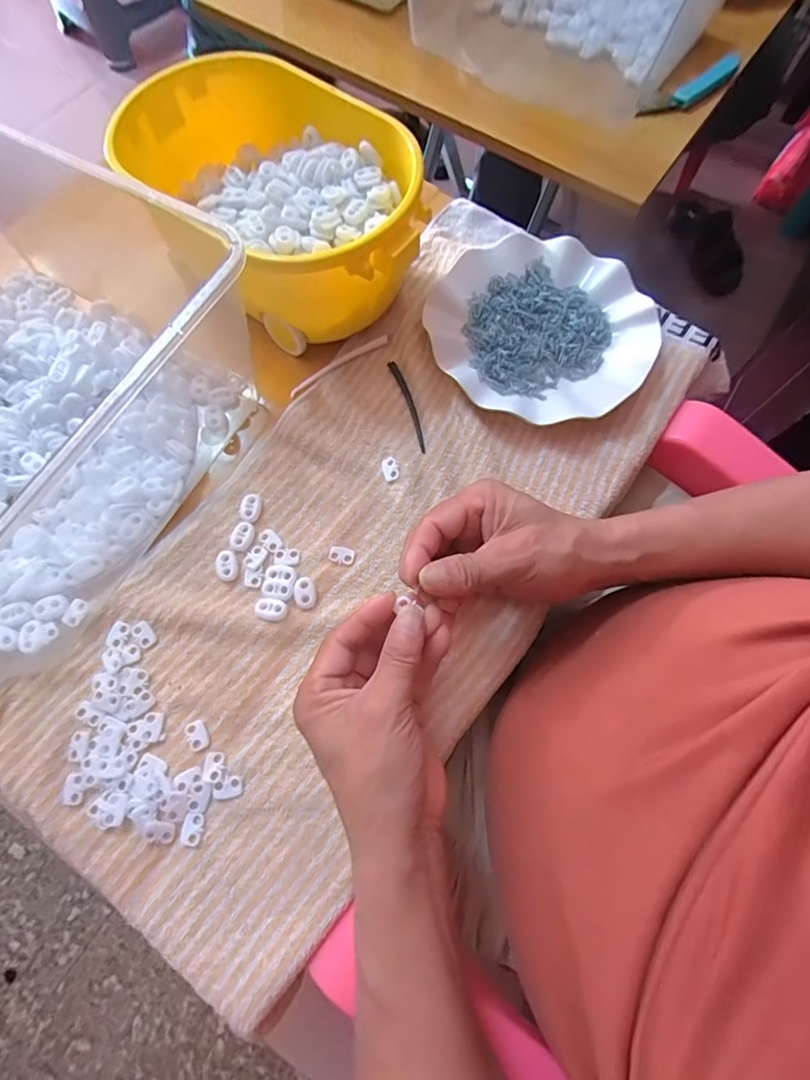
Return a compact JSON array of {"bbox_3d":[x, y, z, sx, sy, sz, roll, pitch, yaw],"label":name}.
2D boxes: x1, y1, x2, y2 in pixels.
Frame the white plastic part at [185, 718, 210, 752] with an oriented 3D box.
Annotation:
[{"bbox_3d":[-0.136,0.127,0.322,0.012,0.004,0.019,-25,73,-9],"label":"white plastic part"}]

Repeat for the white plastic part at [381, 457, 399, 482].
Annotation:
[{"bbox_3d":[-0.011,-0.056,0.381,0.012,0.004,0.019,-16,72,-6],"label":"white plastic part"}]

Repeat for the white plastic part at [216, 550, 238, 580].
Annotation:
[{"bbox_3d":[-0.129,0.019,0.358,0.014,0.005,0.021,-4,71,-2],"label":"white plastic part"}]

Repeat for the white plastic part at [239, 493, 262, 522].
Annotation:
[{"bbox_3d":[-0.117,-0.024,0.372,0.016,0.005,0.021,9,71,3],"label":"white plastic part"}]

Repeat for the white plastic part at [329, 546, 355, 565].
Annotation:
[{"bbox_3d":[-0.046,0.011,0.362,0.018,0.004,0.013,24,72,8],"label":"white plastic part"}]

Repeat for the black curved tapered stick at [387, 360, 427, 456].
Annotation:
[{"bbox_3d":[0.004,-0.110,0.402,0.010,0.006,0.084,-18,72,-7],"label":"black curved tapered stick"}]

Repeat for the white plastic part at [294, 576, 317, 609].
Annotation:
[{"bbox_3d":[-0.072,0.037,0.351,0.015,0.004,0.023,-9,71,-3],"label":"white plastic part"}]

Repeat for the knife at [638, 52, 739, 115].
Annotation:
[{"bbox_3d":[0.312,-0.489,0.538,0.144,0.017,0.024,-37,75,-12],"label":"knife"}]

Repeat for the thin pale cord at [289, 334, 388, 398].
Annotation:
[{"bbox_3d":[-0.055,-0.147,0.409,0.094,0.004,0.006,-32,74,-11],"label":"thin pale cord"}]

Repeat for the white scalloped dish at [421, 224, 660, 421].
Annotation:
[{"bbox_3d":[0.113,-0.179,0.412,0.179,0.020,0.179,0,71,0],"label":"white scalloped dish"}]

